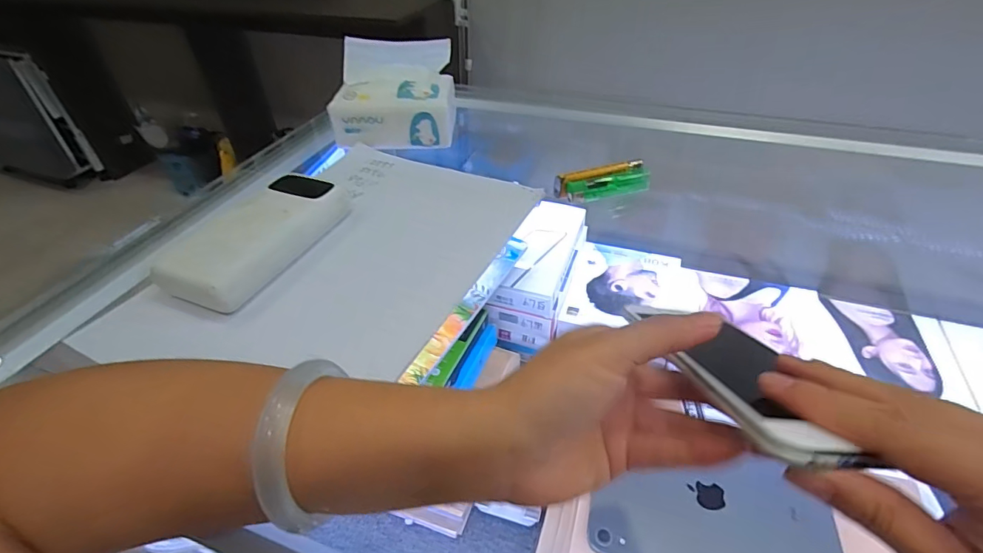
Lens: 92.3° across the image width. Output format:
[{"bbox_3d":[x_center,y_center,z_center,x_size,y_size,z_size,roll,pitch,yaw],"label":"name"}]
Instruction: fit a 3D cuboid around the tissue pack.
[{"bbox_3d":[-0.101,-0.196,0.504,0.125,0.075,0.102,-1,41,1],"label":"tissue pack"}]

